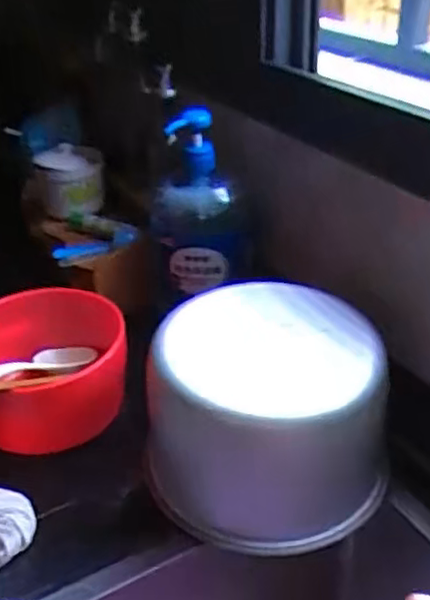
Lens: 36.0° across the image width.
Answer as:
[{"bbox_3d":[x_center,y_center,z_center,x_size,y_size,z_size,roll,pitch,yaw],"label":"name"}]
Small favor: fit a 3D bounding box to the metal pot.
[{"bbox_3d":[0.047,0.098,0.608,0.191,0.144,0.197,1,33,5],"label":"metal pot"}]

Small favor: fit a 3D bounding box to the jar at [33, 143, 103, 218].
[{"bbox_3d":[-0.201,-0.167,0.929,0.086,0.078,0.081,-1,33,1],"label":"jar"}]

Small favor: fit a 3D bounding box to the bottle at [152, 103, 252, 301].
[{"bbox_3d":[-0.020,-0.105,0.761,0.108,0.203,0.080,24,41,33],"label":"bottle"}]

